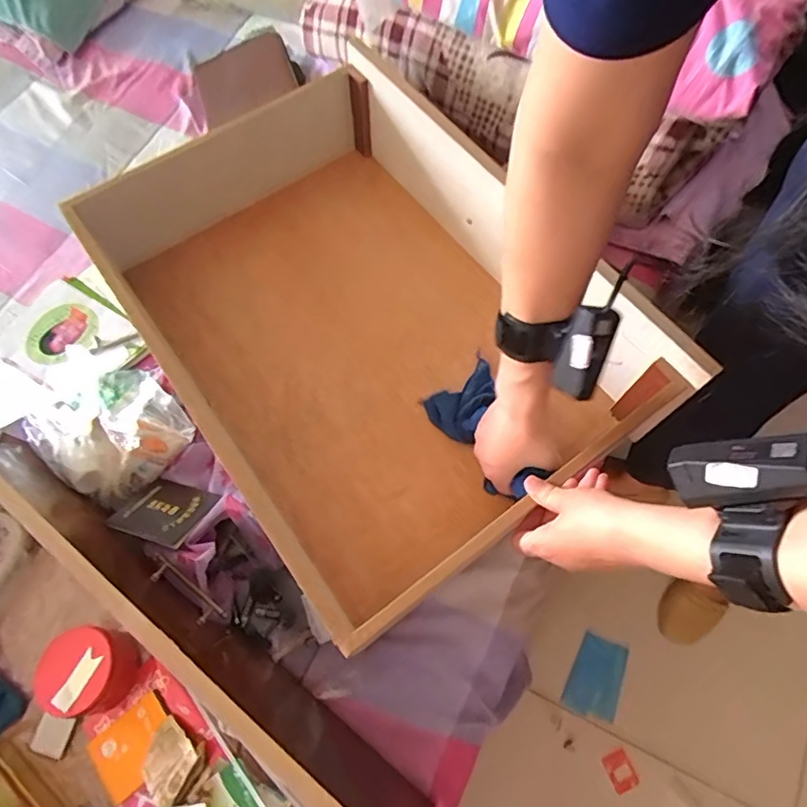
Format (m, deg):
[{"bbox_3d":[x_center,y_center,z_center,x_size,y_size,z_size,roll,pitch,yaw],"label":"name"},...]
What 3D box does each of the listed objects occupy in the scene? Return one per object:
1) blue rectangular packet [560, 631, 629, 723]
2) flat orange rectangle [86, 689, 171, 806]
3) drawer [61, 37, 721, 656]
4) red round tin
[{"bbox_3d":[0.340,0.481,0.956,0.087,0.005,0.129,20,77,11],"label":"blue rectangular packet"},{"bbox_3d":[-0.248,0.315,0.500,0.076,0.007,0.060,-40,71,-16],"label":"flat orange rectangle"},{"bbox_3d":[-0.052,-0.116,0.617,0.414,0.149,0.576,-32,70,-13],"label":"drawer"},{"bbox_3d":[-0.299,0.251,0.510,0.075,0.051,0.073,-2,66,4],"label":"red round tin"}]

